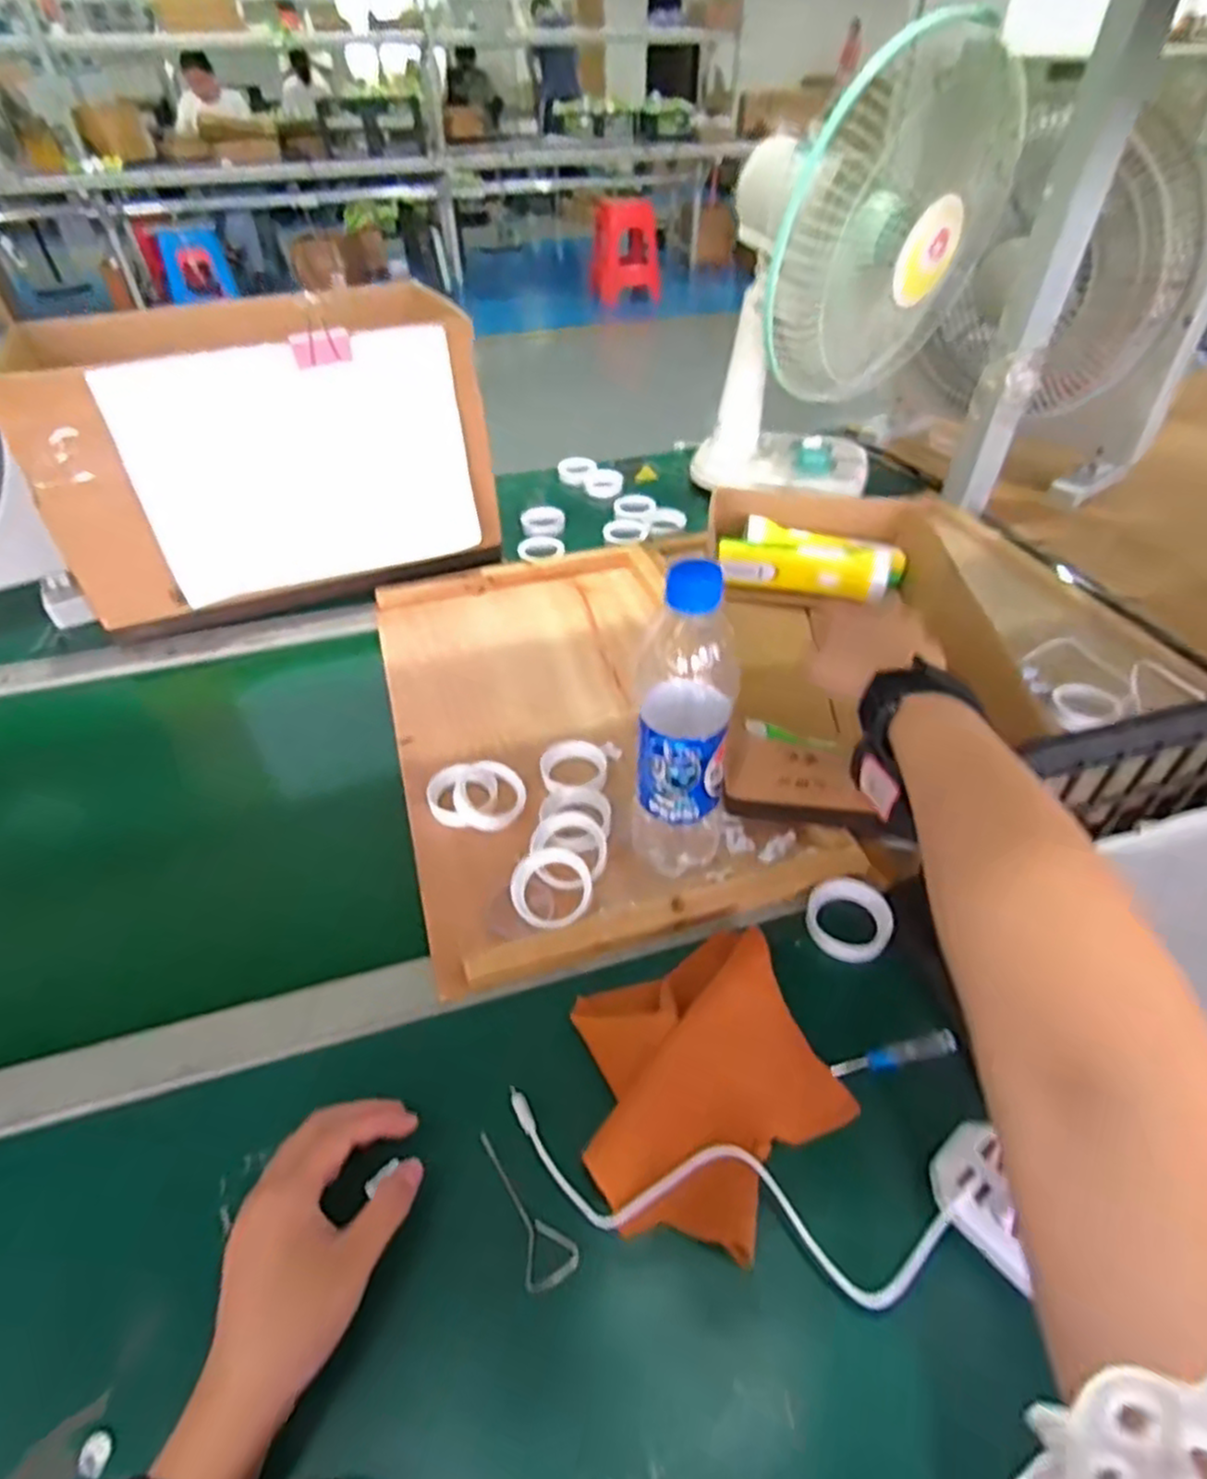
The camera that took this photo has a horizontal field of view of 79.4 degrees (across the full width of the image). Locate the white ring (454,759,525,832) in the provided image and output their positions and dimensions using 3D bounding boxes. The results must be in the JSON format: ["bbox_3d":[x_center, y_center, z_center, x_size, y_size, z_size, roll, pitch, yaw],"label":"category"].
[{"bbox_3d":[-0.088,0.044,0.566,0.053,0.010,0.053,3,72,-9],"label":"white ring"}]

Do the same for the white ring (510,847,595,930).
[{"bbox_3d":[-0.035,0.101,0.496,0.055,0.013,0.055,-1,64,1],"label":"white ring"}]

